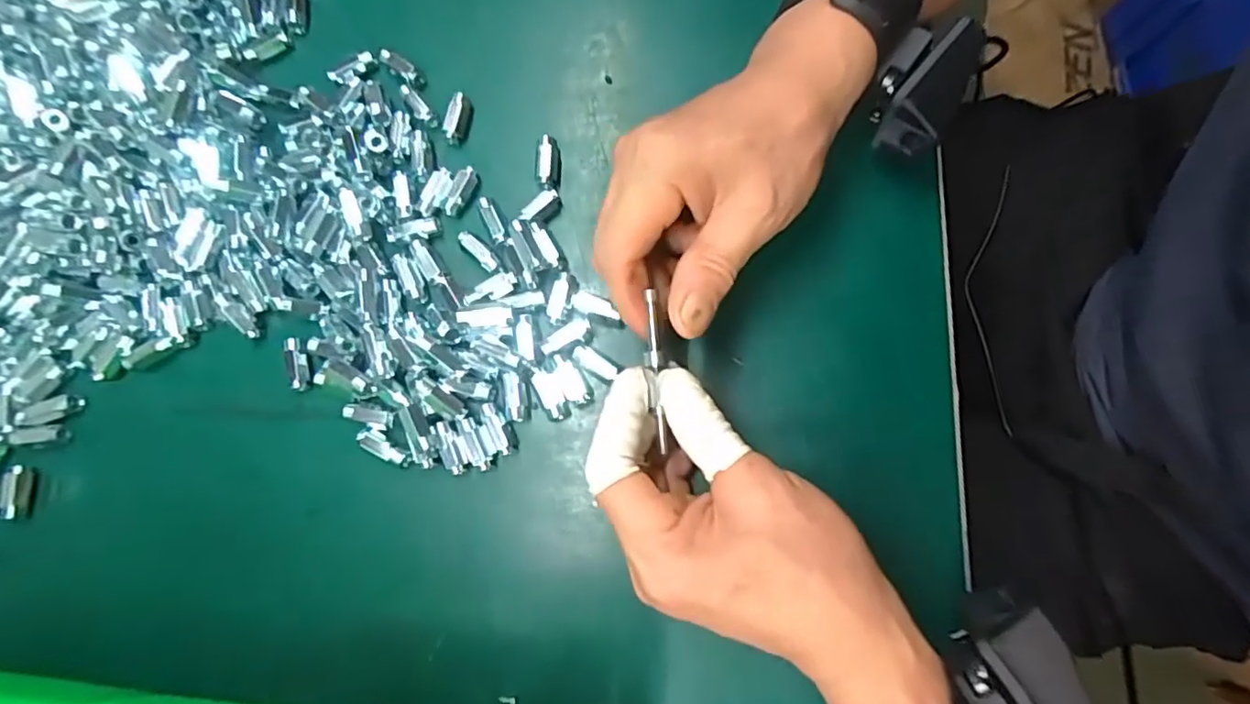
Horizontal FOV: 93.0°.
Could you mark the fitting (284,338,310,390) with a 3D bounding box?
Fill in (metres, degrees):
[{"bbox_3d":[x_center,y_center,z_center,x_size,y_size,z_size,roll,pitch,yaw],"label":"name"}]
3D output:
[{"bbox_3d":[-0.172,0.006,0.313,0.010,0.010,0.028,-14,78,3],"label":"fitting"}]

